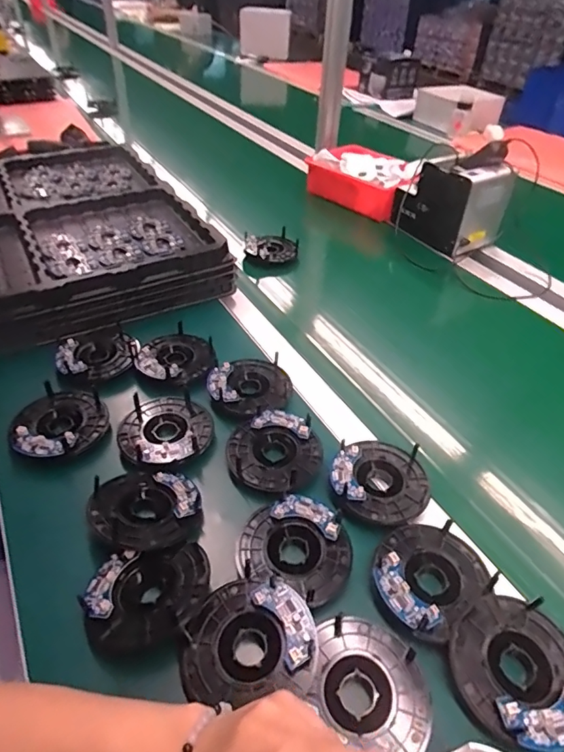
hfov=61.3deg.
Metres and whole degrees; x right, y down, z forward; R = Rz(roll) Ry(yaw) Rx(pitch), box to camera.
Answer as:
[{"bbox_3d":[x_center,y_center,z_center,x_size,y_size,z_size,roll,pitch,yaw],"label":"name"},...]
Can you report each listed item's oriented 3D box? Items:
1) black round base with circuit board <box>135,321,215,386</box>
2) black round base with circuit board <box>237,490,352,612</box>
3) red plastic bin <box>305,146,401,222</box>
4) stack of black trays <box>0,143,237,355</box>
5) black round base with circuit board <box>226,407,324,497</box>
[{"bbox_3d":[-0.137,-0.028,0.620,0.094,0.013,0.098,2,42,-2],"label":"black round base with circuit board"},{"bbox_3d":[0.014,0.152,0.431,0.101,0.018,0.087,21,45,19],"label":"black round base with circuit board"},{"bbox_3d":[0.185,-0.443,1.076,0.243,0.082,0.162,32,49,28],"label":"red plastic bin"},{"bbox_3d":[-0.441,-0.253,0.811,0.512,0.067,0.554,-21,47,-25],"label":"stack of black trays"},{"bbox_3d":[-0.008,0.080,0.510,0.099,0.023,0.099,2,42,-2],"label":"black round base with circuit board"}]

